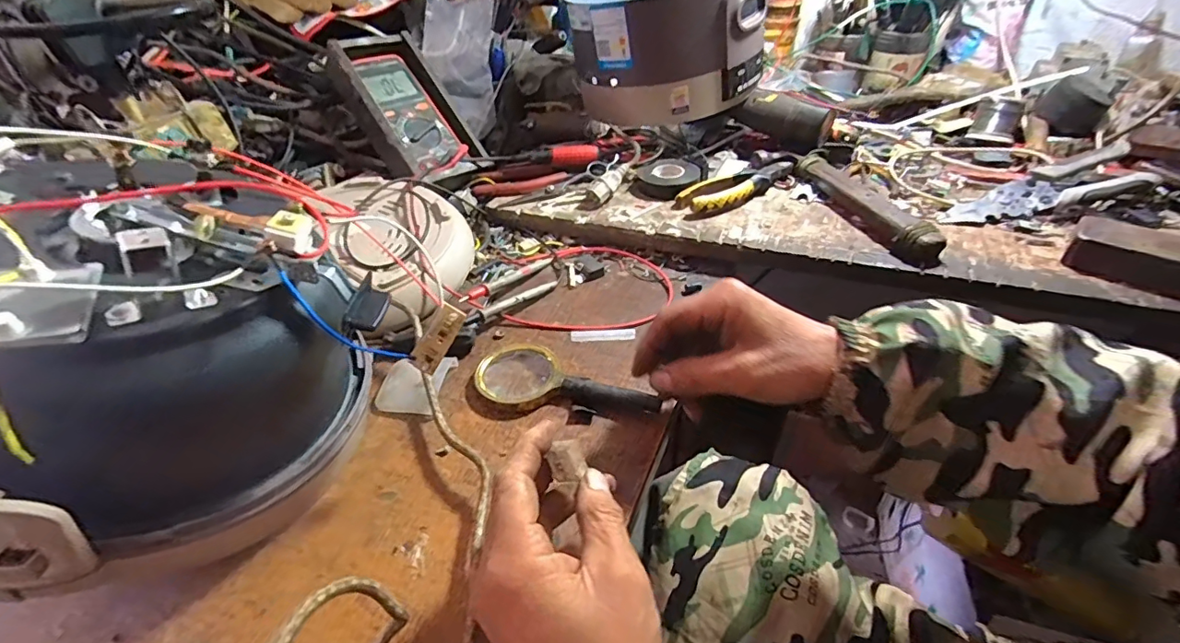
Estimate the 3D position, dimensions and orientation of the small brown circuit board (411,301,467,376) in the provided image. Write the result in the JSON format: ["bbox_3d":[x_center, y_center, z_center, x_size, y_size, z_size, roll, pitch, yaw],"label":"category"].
[{"bbox_3d":[-0.096,0.010,0.330,0.018,0.048,0.009,33,14,-3],"label":"small brown circuit board"}]

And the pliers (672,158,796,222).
[{"bbox_3d":[0.168,-0.158,0.606,0.162,0.024,0.057,-29,46,-29],"label":"pliers"}]

